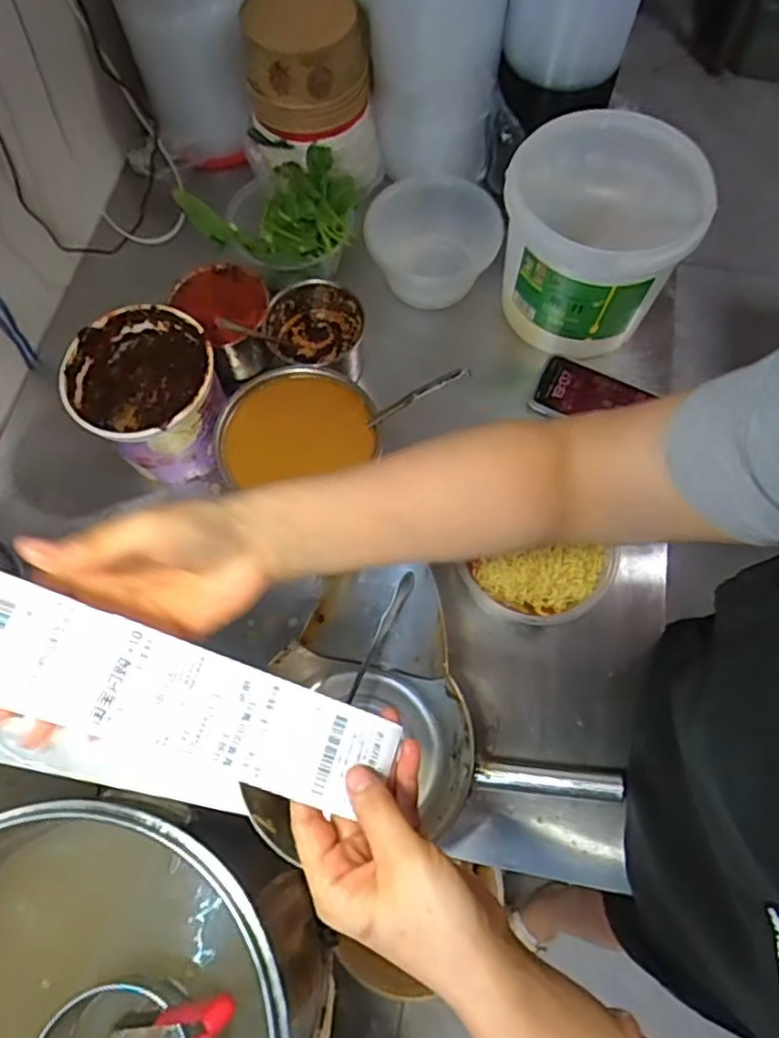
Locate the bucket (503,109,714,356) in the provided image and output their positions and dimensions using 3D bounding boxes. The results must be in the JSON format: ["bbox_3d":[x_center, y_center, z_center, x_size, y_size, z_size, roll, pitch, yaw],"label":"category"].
[{"bbox_3d":[0.236,-0.319,0.765,0.190,0.181,0.191,-1,68,1],"label":"bucket"}]

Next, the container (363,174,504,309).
[{"bbox_3d":[0.059,-0.355,0.842,0.145,0.078,0.142,-1,68,1],"label":"container"}]

